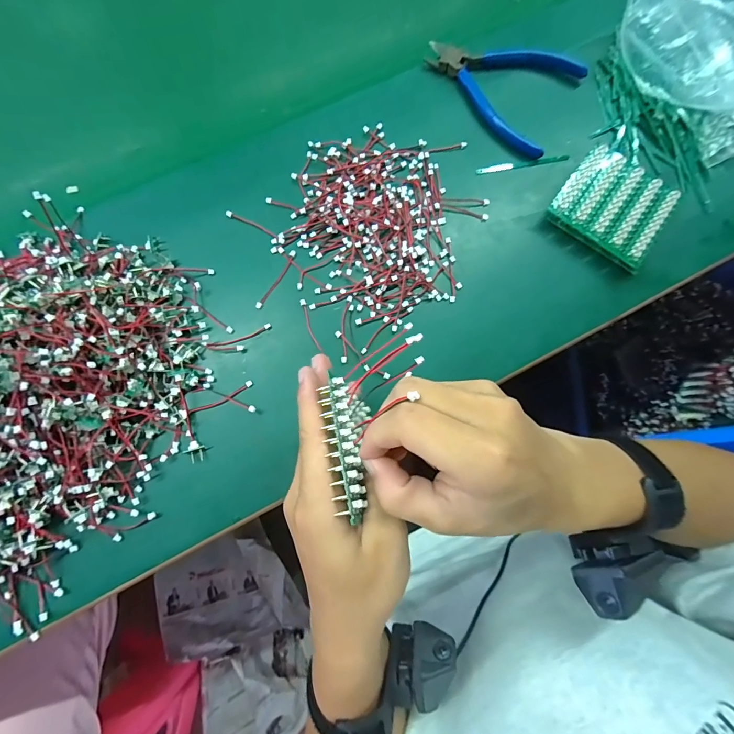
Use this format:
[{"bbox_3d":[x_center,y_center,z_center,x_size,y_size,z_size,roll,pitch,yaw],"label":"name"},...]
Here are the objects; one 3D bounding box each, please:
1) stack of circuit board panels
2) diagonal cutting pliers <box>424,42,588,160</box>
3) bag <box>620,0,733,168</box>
[{"bbox_3d":[0.213,-0.139,0.331,0.086,0.018,0.083,38,81,6],"label":"stack of circuit board panels"},{"bbox_3d":[0.136,-0.269,0.355,0.100,0.016,0.140,-43,83,-8],"label":"diagonal cutting pliers"},{"bbox_3d":[0.296,-0.272,0.333,0.088,0.061,0.181,-39,82,-7],"label":"bag"}]

